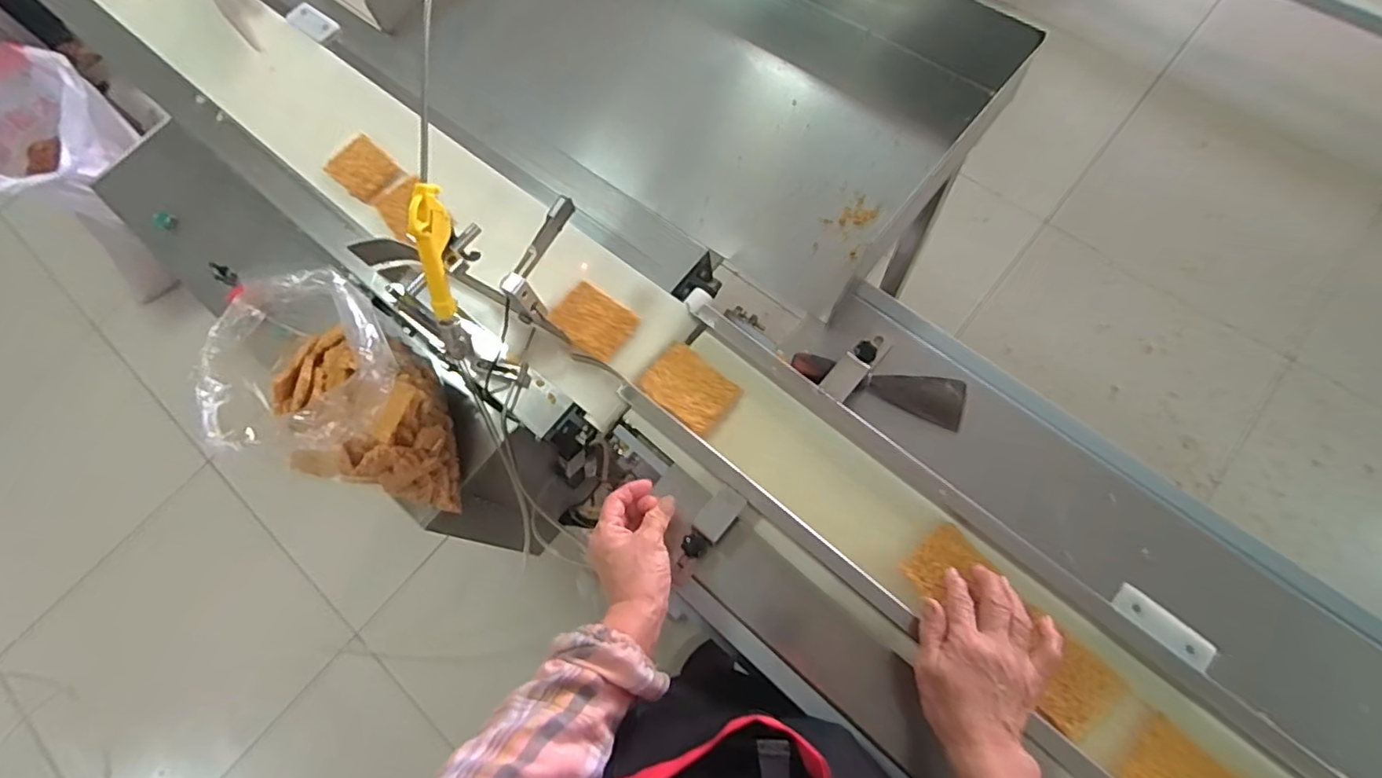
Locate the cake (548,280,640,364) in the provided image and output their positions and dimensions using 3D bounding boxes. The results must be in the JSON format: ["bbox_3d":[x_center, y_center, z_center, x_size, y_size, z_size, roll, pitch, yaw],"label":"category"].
[{"bbox_3d":[-0.110,-0.077,0.695,0.090,0.010,0.067,34,76,16],"label":"cake"}]

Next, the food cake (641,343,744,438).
[{"bbox_3d":[-0.001,-0.001,0.659,0.096,0.016,0.068,38,77,17],"label":"food cake"}]

